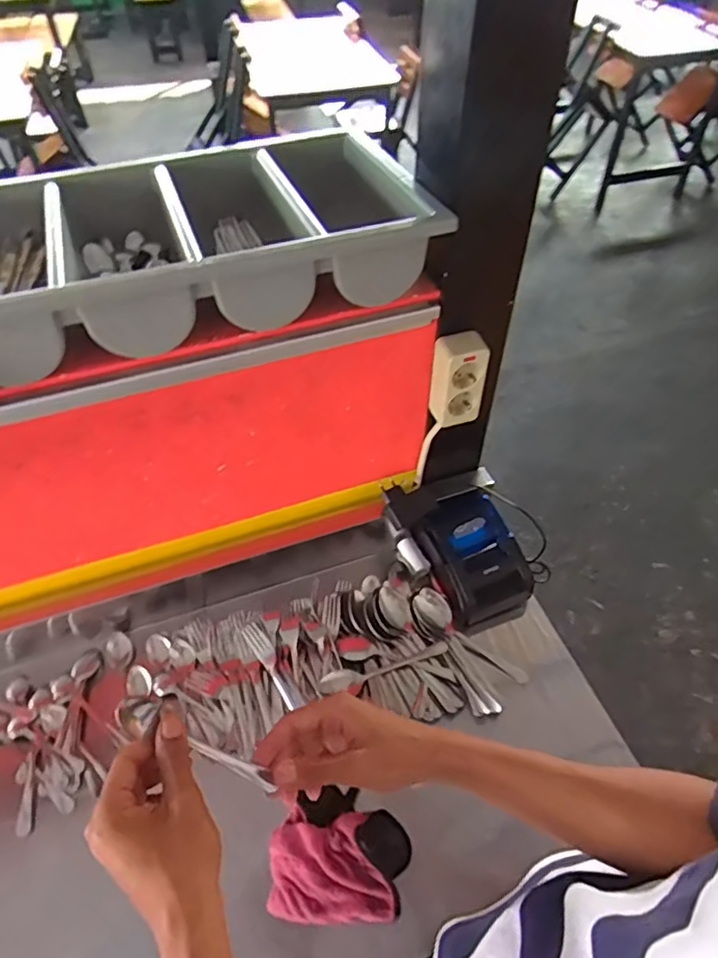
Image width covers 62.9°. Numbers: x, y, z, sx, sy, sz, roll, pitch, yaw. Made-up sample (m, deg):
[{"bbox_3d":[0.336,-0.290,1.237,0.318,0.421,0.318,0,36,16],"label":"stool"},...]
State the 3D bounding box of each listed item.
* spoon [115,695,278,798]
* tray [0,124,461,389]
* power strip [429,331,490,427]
[{"bbox_3d":[-0.114,0.193,0.426,0.135,0.017,0.027,41,49,-22],"label":"spoon"},{"bbox_3d":[-0.197,-0.272,0.644,0.484,0.093,0.324,-16,52,-12],"label":"tray"},{"bbox_3d":[0.121,-0.120,0.715,0.058,0.111,0.035,-11,51,-8],"label":"power strip"}]

